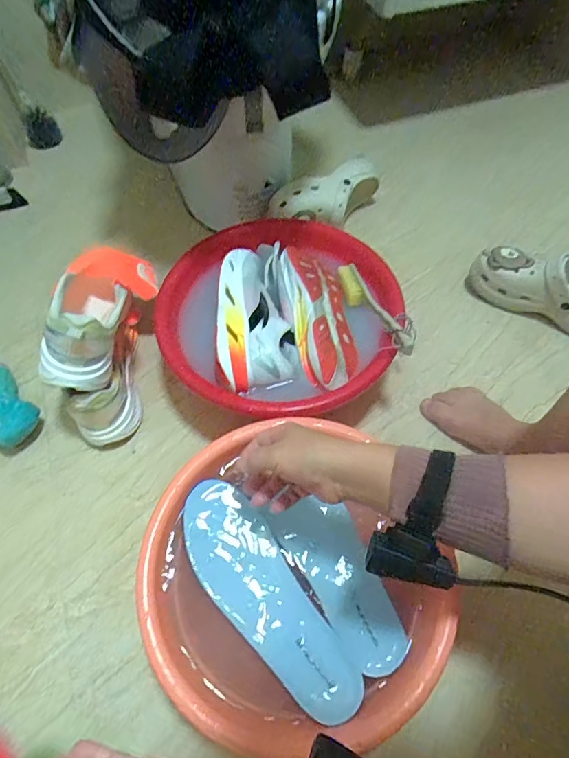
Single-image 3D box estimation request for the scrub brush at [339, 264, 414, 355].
[{"bbox_3d":[0.131,-0.110,0.664,0.033,0.029,0.217,-19,46,-10],"label":"scrub brush"}]

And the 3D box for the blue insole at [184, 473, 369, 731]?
[{"bbox_3d":[-0.026,0.246,0.499,0.094,0.028,0.277,-32,65,-16],"label":"blue insole"}]

